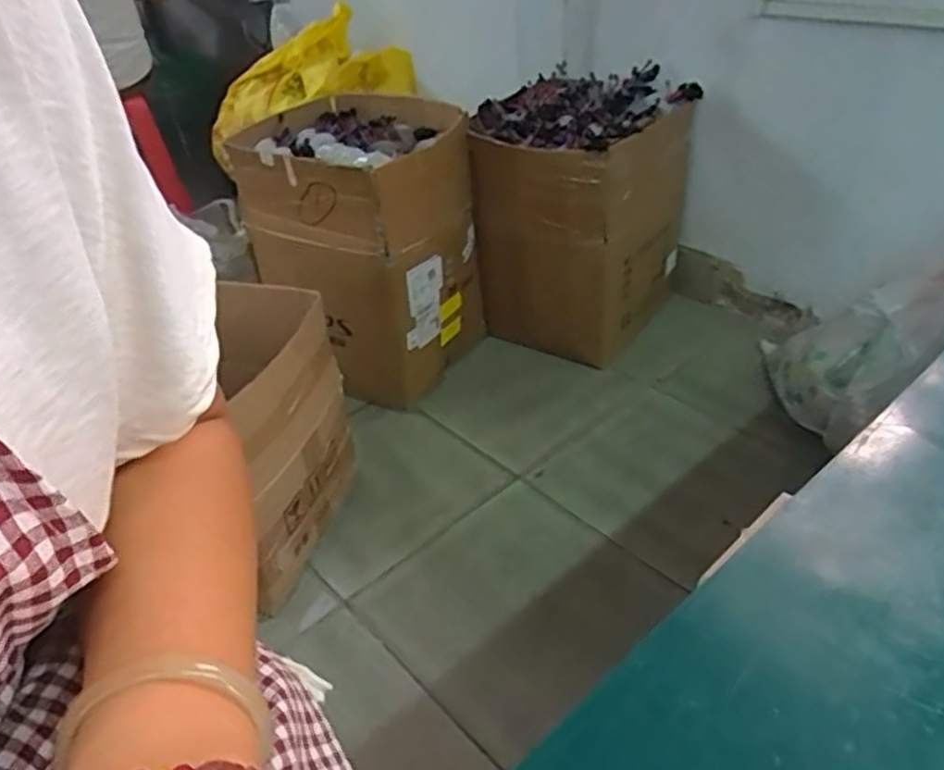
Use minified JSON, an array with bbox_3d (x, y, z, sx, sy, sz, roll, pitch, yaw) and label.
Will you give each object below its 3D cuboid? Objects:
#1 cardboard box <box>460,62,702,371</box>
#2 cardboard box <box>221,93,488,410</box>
[{"bbox_3d":[0.239,-0.355,1.606,0.355,0.527,0.385,25,46,35],"label":"cardboard box"},{"bbox_3d":[-0.206,-0.286,1.521,0.372,0.521,0.413,-30,42,-30],"label":"cardboard box"}]

